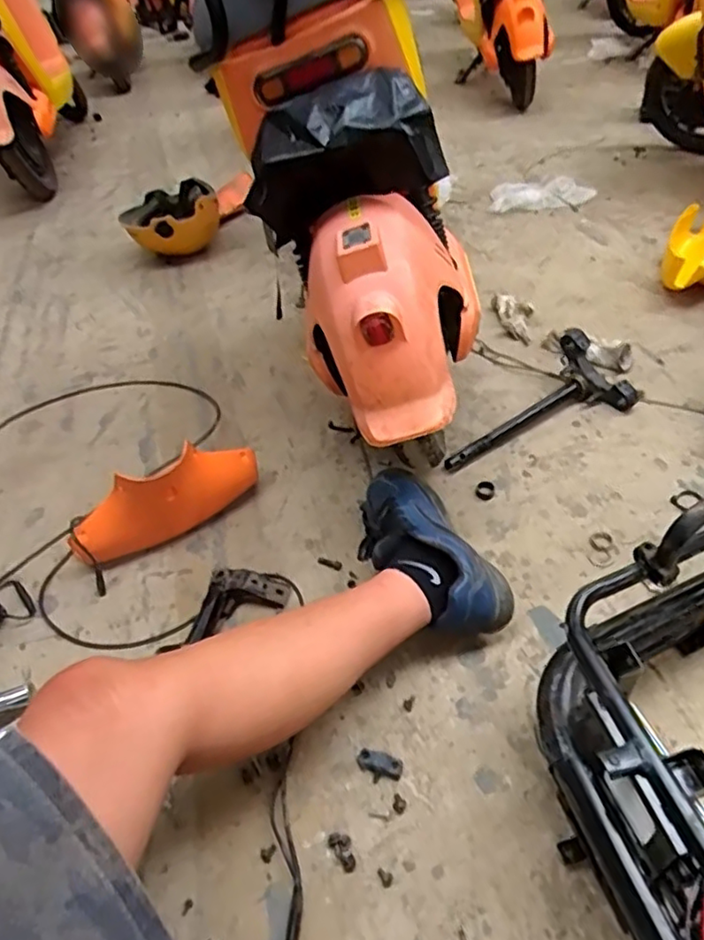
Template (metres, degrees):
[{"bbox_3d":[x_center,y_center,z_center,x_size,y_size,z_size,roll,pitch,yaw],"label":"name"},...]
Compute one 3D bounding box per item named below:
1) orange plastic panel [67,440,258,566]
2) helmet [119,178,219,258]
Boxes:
[{"bbox_3d":[-0.270,0.047,0.921,0.295,0.134,0.041,-27,47,-21],"label":"orange plastic panel"},{"bbox_3d":[-0.479,-0.660,1.671,0.246,0.168,0.189,-17,44,-12],"label":"helmet"}]

